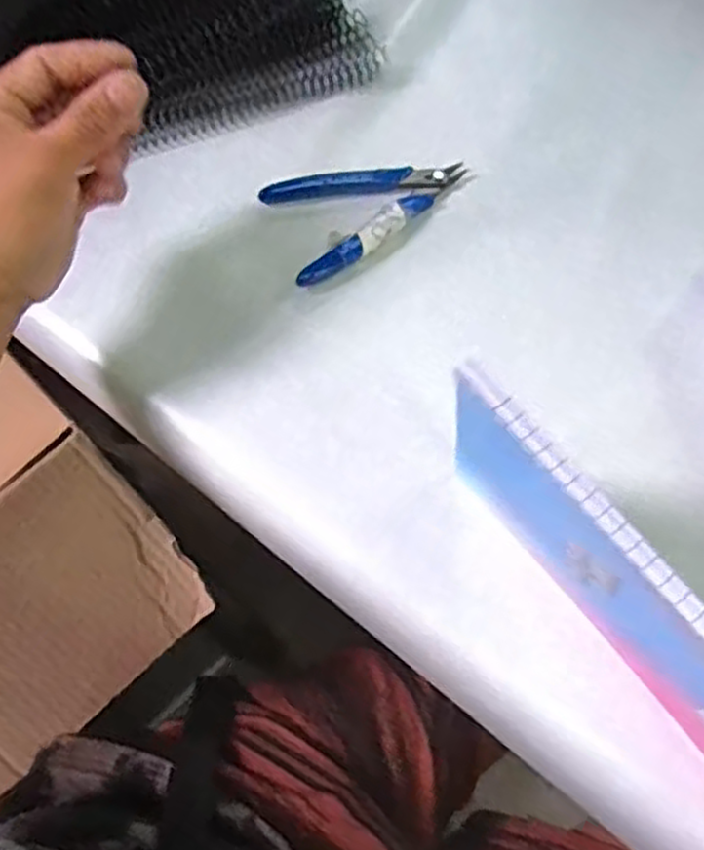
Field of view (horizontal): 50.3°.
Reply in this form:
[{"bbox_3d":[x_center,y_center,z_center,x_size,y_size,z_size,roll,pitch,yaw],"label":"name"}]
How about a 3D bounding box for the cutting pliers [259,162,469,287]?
[{"bbox_3d":[0.005,-0.133,0.436,0.121,0.010,0.067,-35,71,-14],"label":"cutting pliers"}]

